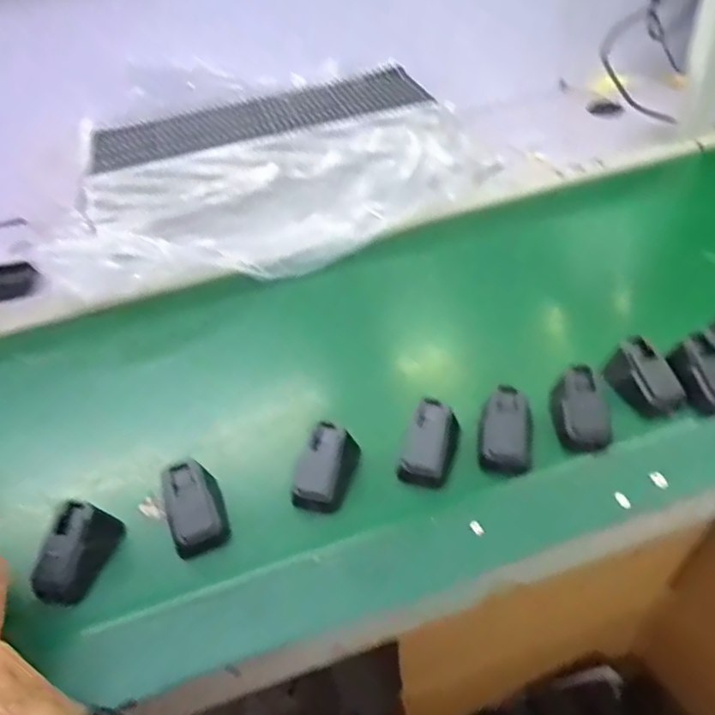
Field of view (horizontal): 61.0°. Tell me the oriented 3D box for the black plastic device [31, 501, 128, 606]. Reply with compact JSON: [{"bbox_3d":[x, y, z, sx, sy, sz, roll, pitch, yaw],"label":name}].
[{"bbox_3d":[-0.211,0.144,0.453,0.034,0.043,0.069,12,46,19],"label":"black plastic device"}]

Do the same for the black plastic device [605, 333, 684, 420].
[{"bbox_3d":[0.249,0.018,0.529,0.044,0.040,0.069,-18,44,-11],"label":"black plastic device"}]

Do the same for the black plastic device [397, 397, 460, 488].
[{"bbox_3d":[0.061,0.072,0.501,0.040,0.025,0.069,14,80,12],"label":"black plastic device"}]

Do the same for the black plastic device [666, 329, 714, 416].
[{"bbox_3d":[0.296,0.014,0.519,0.038,0.047,0.059,-19,44,-13],"label":"black plastic device"}]

